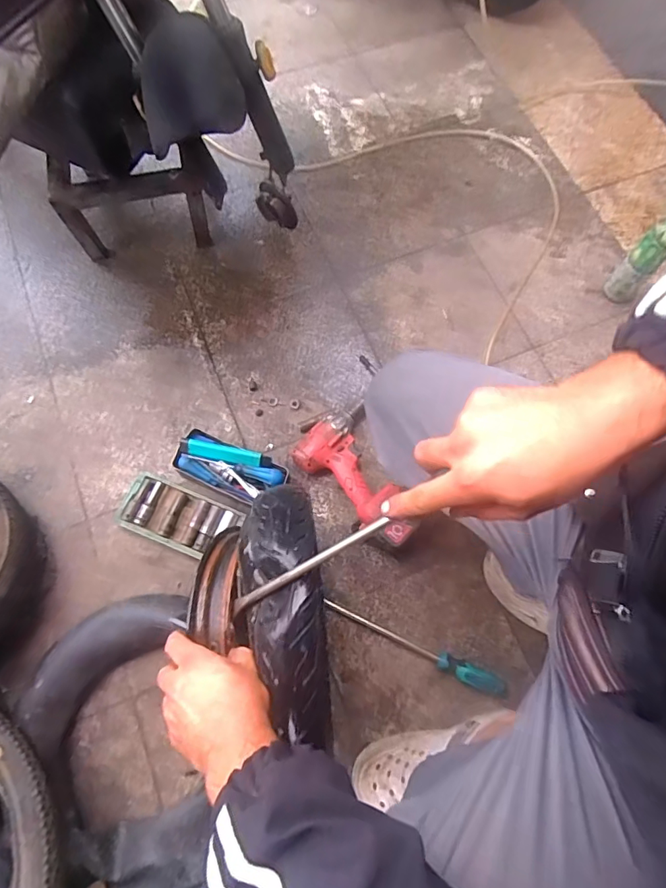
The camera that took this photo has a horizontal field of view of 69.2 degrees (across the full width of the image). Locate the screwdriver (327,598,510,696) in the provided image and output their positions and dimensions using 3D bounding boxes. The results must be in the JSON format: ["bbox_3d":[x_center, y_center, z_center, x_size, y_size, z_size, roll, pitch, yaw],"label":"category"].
[{"bbox_3d":[0.130,0.322,0.778,0.306,0.036,0.032,26,72,5],"label":"screwdriver"}]

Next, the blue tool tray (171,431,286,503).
[{"bbox_3d":[-0.176,0.043,0.846,0.191,0.066,0.092,20,73,4],"label":"blue tool tray"}]

